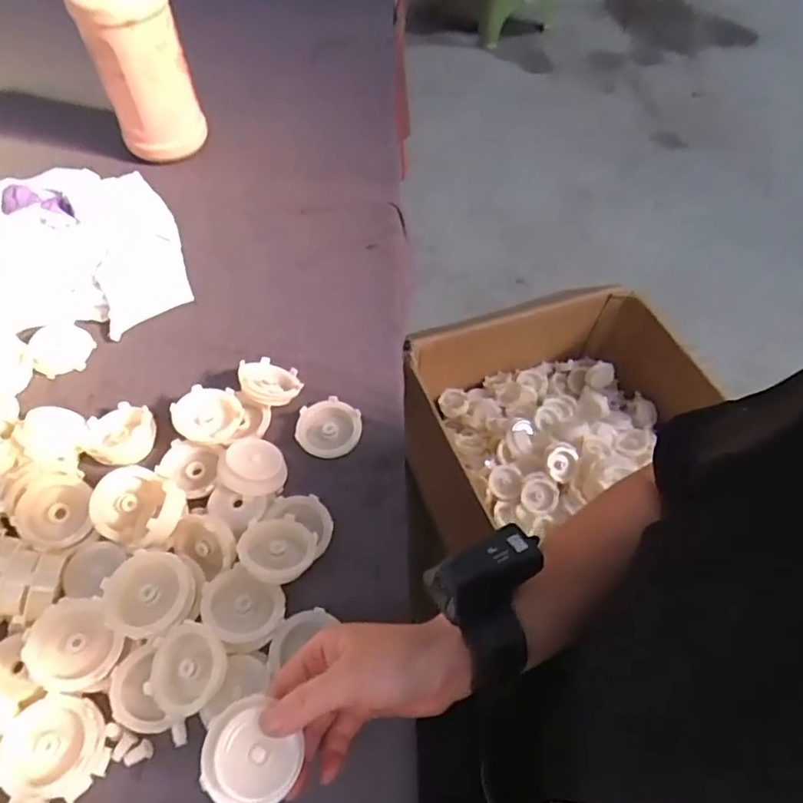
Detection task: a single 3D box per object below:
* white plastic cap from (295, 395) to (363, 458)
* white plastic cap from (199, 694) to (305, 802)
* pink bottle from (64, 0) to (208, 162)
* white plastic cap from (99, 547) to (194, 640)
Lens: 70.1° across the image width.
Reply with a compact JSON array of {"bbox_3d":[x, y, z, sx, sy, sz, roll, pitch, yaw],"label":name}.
[{"bbox_3d":[-0.061,0.024,0.494,0.053,0.024,0.053,0,57,-1],"label":"white plastic cap"},{"bbox_3d":[-0.085,0.195,0.318,0.049,0.016,0.052,22,60,-12],"label":"white plastic cap"},{"bbox_3d":[-0.281,-0.367,0.620,0.071,0.203,0.079,38,64,21],"label":"pink bottle"},{"bbox_3d":[-0.170,0.128,0.386,0.056,0.017,0.056,1,67,-3],"label":"white plastic cap"}]

